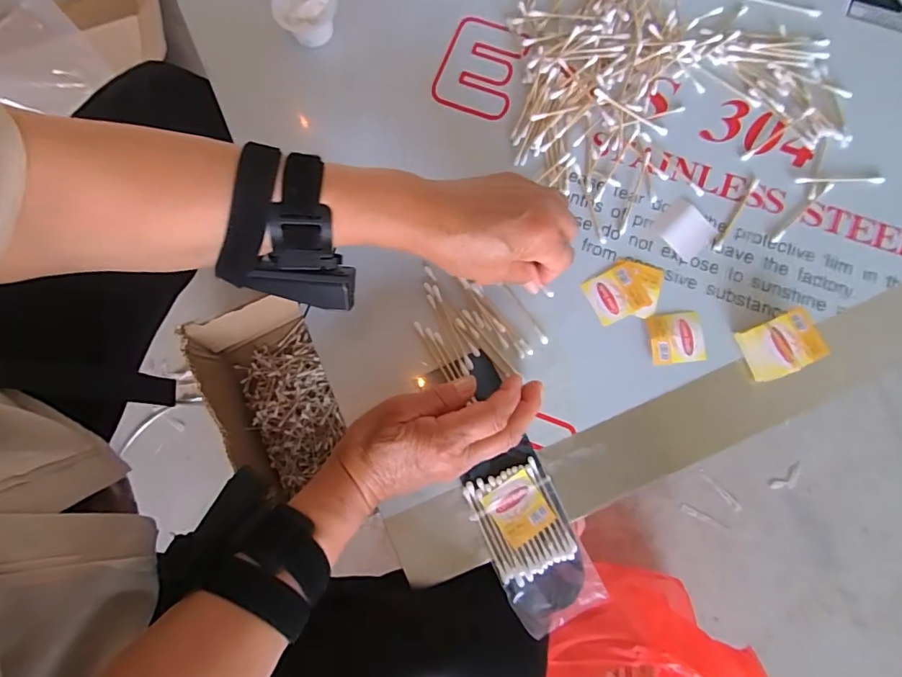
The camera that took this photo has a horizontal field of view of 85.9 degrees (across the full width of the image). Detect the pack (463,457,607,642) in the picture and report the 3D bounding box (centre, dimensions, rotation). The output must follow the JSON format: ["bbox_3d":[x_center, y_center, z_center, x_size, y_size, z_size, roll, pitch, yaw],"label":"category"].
[{"bbox_3d":[0.060,0.150,0.354,0.064,0.010,0.112,-25,80,-4],"label":"pack"}]

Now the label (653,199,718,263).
[{"bbox_3d":[0.191,-0.090,0.398,0.040,0.004,0.041,-42,82,-6],"label":"label"}]

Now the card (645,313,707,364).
[{"bbox_3d":[0.178,0.000,0.382,0.043,0.004,0.039,-6,80,0],"label":"card"}]

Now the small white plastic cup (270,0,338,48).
[{"bbox_3d":[-0.127,-0.288,0.432,0.054,0.033,0.049,-13,80,-2],"label":"small white plastic cup"}]

